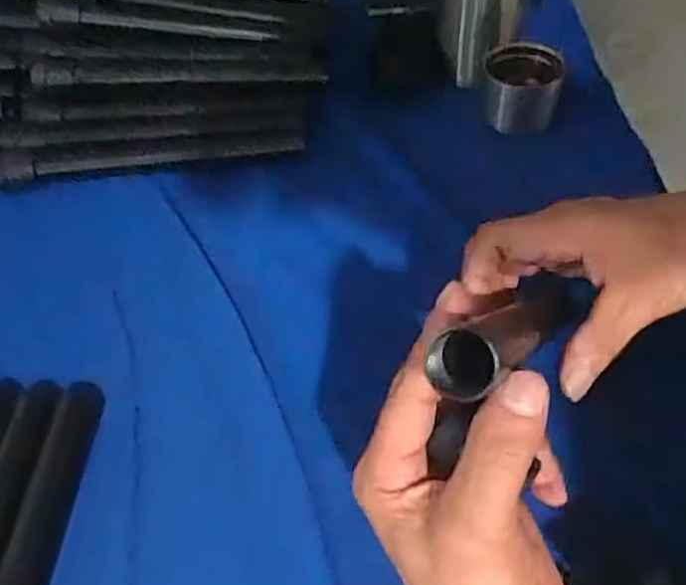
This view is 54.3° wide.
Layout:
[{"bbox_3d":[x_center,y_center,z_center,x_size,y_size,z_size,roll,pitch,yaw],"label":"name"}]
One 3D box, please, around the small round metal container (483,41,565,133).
[{"bbox_3d":[0.143,-0.166,0.542,0.059,0.041,0.060,10,53,3],"label":"small round metal container"}]

